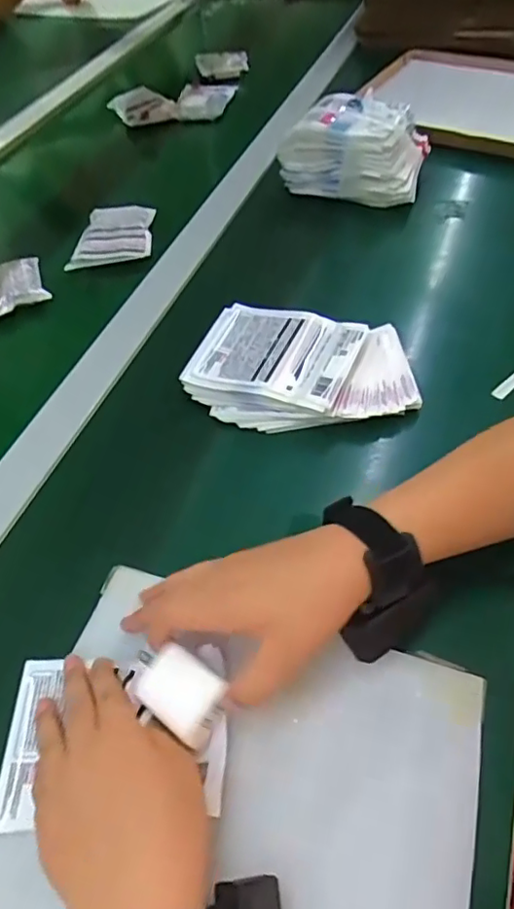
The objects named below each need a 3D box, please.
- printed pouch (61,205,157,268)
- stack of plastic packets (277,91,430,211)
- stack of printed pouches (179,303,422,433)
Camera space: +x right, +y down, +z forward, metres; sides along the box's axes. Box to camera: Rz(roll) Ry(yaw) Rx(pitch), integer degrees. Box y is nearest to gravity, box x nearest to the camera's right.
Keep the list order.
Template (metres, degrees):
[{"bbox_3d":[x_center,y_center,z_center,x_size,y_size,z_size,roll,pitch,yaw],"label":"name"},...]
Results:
[{"bbox_3d":[-0.180,-0.273,0.715,0.095,0.021,0.112,-1,53,5],"label":"printed pouch"},{"bbox_3d":[0.130,-0.397,0.741,0.175,0.084,0.106,18,57,18],"label":"stack of plastic packets"},{"bbox_3d":[0.042,-0.083,0.531,0.204,0.040,0.125,7,55,11],"label":"stack of printed pouches"}]

